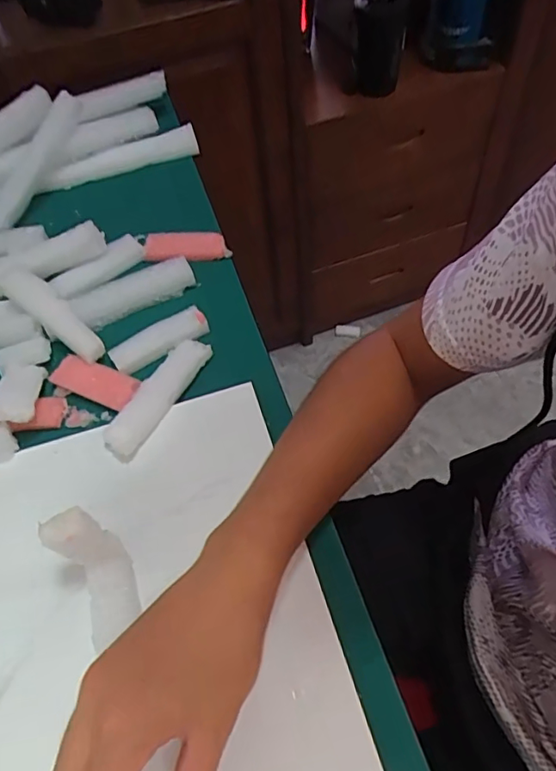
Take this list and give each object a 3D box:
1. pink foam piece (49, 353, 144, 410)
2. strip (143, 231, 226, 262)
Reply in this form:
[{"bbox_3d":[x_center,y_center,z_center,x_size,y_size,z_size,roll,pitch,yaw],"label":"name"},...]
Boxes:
[{"bbox_3d":[-0.156,-0.004,0.472,0.074,0.013,0.029,17,59,16],"label":"pink foam piece"},{"bbox_3d":[-0.094,-0.143,0.558,0.081,0.015,0.028,2,56,7],"label":"strip"}]

